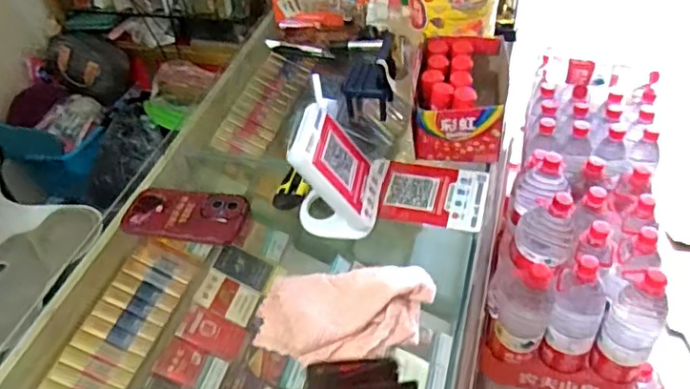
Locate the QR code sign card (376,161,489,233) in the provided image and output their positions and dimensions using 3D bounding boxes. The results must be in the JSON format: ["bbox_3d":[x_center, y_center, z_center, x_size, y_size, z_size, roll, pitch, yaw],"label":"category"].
[{"bbox_3d":[0.119,0.001,0.790,0.136,0.010,0.109,7,46,14],"label":"QR code sign card"}]

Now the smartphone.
[{"bbox_3d":[-0.215,0.027,0.787,0.166,0.017,0.077,7,57,11],"label":"smartphone"}]

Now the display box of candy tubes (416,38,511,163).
[{"bbox_3d":[0.167,-0.146,0.851,0.138,0.102,0.194,4,45,11],"label":"display box of candy tubes"}]

